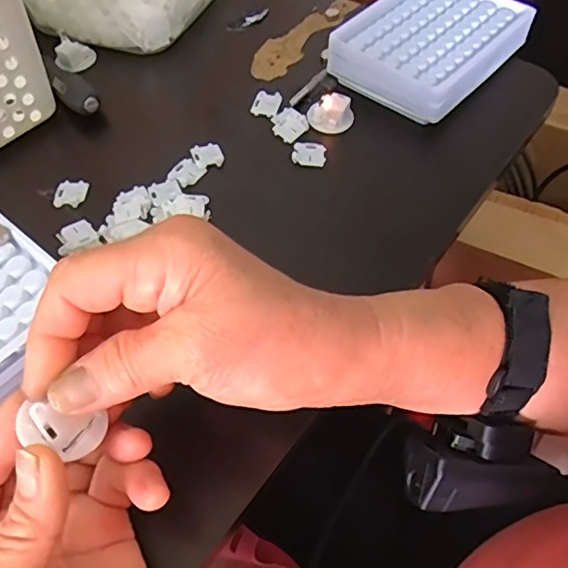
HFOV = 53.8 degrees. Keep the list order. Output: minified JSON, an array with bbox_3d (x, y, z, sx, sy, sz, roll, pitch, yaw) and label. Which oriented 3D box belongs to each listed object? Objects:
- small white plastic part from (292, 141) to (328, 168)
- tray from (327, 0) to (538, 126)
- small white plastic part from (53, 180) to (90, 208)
[{"bbox_3d":[0.018,-0.091,0.386,0.023,0.004,0.022,8,57,7],"label":"small white plastic part"},{"bbox_3d":[0.109,-0.181,0.423,0.103,0.039,0.131,37,65,22],"label":"tray"},{"bbox_3d":[-0.144,-0.061,0.376,0.022,0.004,0.021,3,57,4],"label":"small white plastic part"}]

